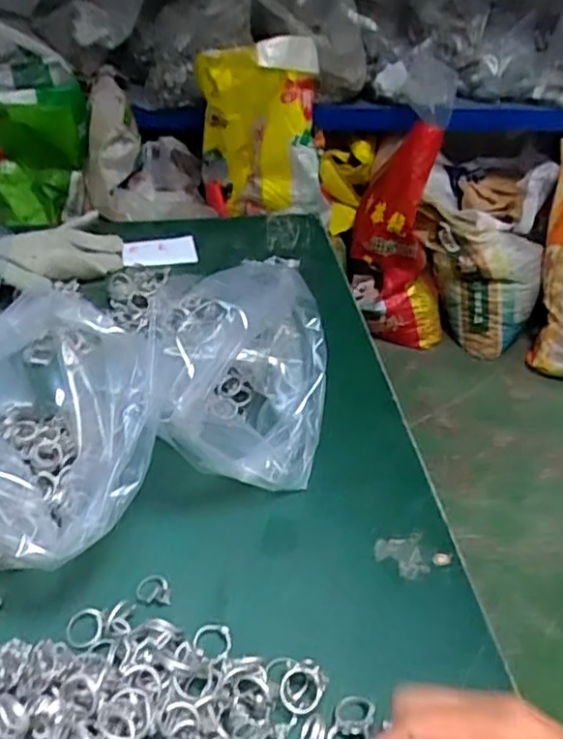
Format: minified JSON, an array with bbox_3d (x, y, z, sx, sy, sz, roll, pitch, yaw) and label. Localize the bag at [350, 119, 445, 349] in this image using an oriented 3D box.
[{"bbox_3d":[0.331,-0.330,1.741,0.237,0.548,0.216,-17,43,-26],"label":"bag"}]

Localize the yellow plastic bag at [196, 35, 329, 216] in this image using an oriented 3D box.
[{"bbox_3d":[-0.041,-0.549,1.503,0.300,0.404,0.164,3,38,-3],"label":"yellow plastic bag"}]

